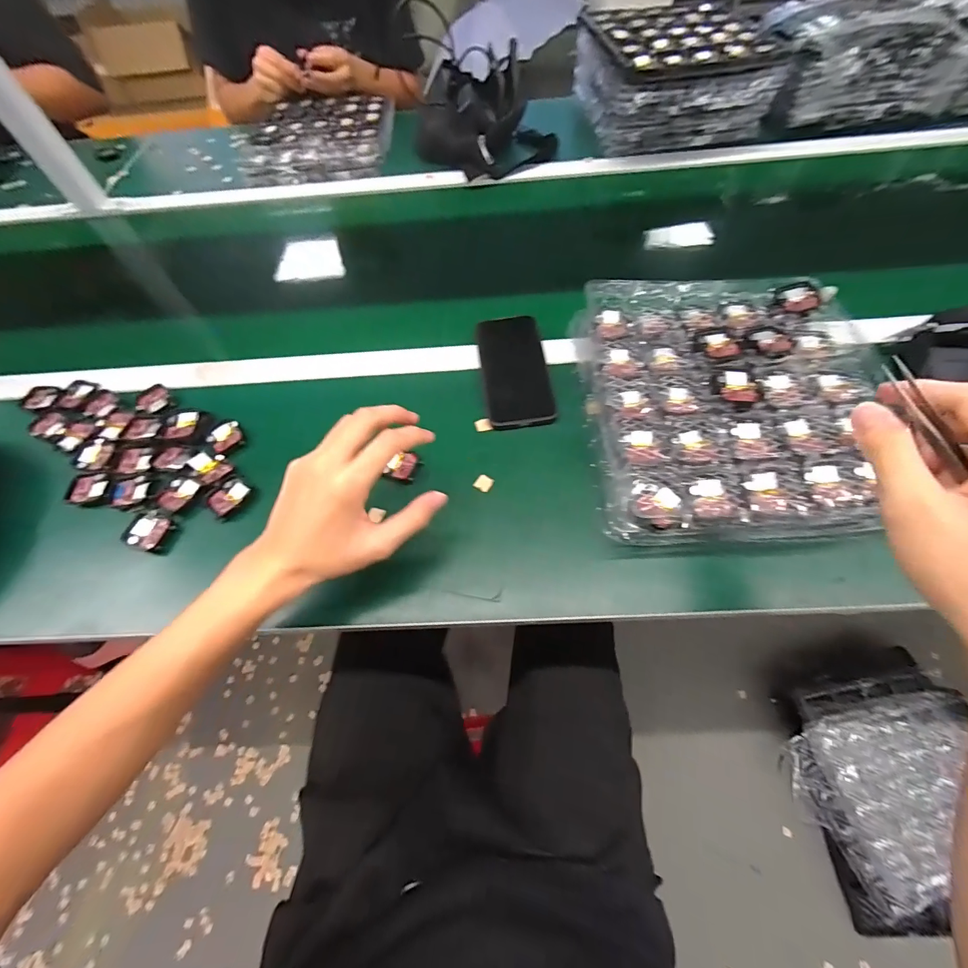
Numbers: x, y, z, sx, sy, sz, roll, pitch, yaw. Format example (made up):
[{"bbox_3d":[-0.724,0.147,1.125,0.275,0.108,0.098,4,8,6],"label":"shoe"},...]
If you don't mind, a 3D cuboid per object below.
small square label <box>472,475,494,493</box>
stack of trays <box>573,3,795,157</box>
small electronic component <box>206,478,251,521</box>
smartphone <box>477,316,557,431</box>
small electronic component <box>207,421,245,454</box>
[{"bbox_3d":[0.000,0.000,0.434,0.017,0.006,0.017,29,67,19],"label":"small square label"},{"bbox_3d":[0.322,-0.714,0.736,0.270,0.120,0.261,-12,61,-3],"label":"stack of trays"},{"bbox_3d":[-0.268,0.015,0.440,0.031,0.007,0.040,29,67,19],"label":"small electronic component"},{"bbox_3d":[0.036,-0.133,0.487,0.075,0.008,0.152,-6,66,-1],"label":"smartphone"},{"bbox_3d":[-0.292,-0.053,0.473,0.035,0.007,0.037,-33,64,-14],"label":"small electronic component"}]

